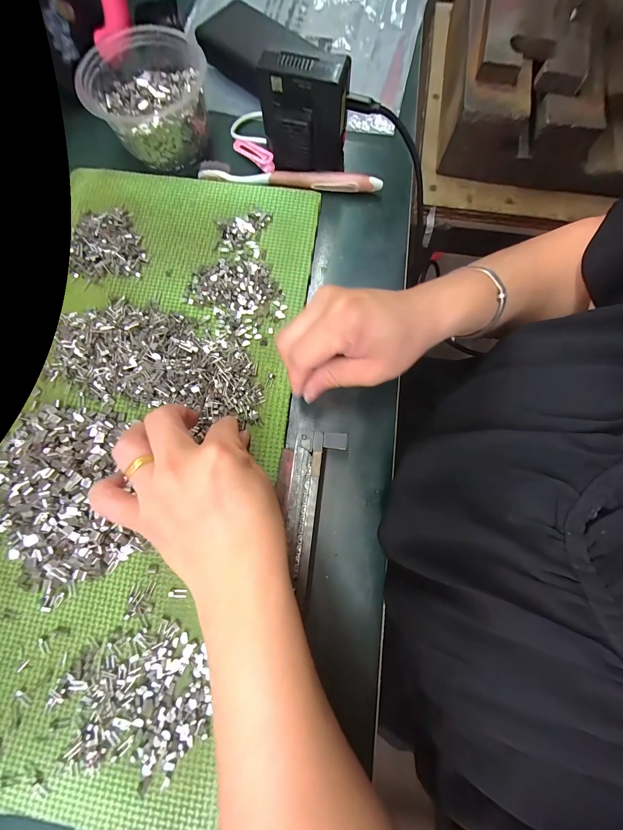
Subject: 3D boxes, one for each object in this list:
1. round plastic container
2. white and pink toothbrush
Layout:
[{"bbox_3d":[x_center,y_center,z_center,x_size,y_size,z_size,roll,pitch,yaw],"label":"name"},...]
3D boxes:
[{"bbox_3d":[-0.167,-0.312,0.287,0.120,0.051,0.120,0,78,-1],"label":"round plastic container"},{"bbox_3d":[-0.021,-0.242,0.292,0.181,0.015,0.013,6,78,0],"label":"white and pink toothbrush"}]

